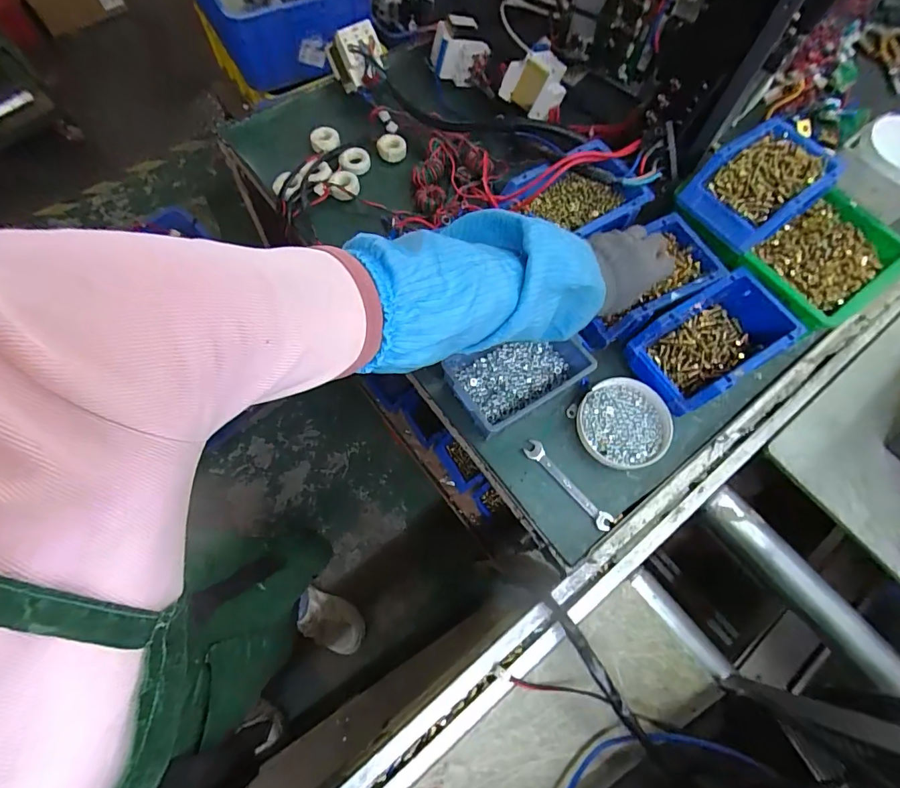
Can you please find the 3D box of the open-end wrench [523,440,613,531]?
[{"bbox_3d":[0.130,0.099,0.491,0.020,0.006,0.120,-44,77,-6],"label":"open-end wrench"}]

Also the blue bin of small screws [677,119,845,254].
[{"bbox_3d":[0.385,-0.261,0.554,0.171,0.059,0.116,-33,73,-14],"label":"blue bin of small screws"}]

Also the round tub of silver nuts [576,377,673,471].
[{"bbox_3d":[0.202,0.032,0.512,0.105,0.023,0.100,1,68,-2],"label":"round tub of silver nuts"}]

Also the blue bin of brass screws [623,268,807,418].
[{"bbox_3d":[0.304,-0.059,0.525,0.182,0.066,0.106,-30,72,-13],"label":"blue bin of brass screws"}]

